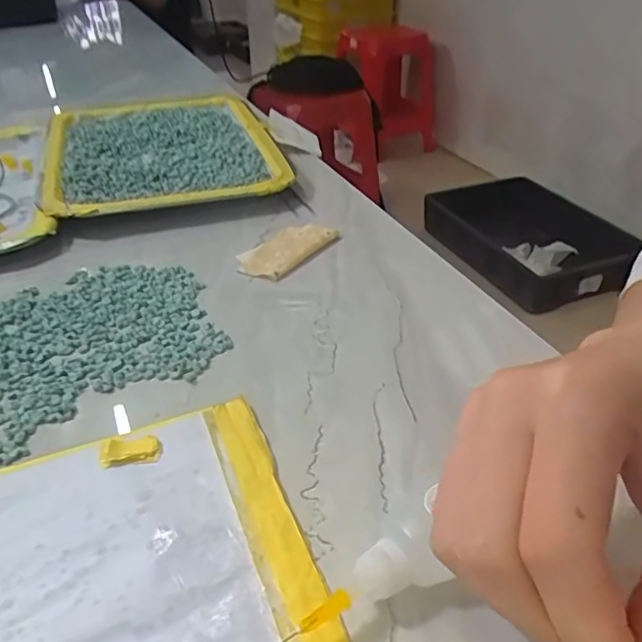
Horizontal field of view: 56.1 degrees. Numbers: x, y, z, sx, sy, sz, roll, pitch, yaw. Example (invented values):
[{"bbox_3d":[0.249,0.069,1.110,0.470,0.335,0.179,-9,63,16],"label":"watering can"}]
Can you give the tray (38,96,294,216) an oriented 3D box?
[{"bbox_3d":[-0.150,-0.161,0.554,0.197,0.022,0.297,-11,36,-15],"label":"tray"}]

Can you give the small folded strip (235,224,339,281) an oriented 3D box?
[{"bbox_3d":[-0.023,-0.048,0.394,0.039,0.007,0.071,22,40,29],"label":"small folded strip"}]

